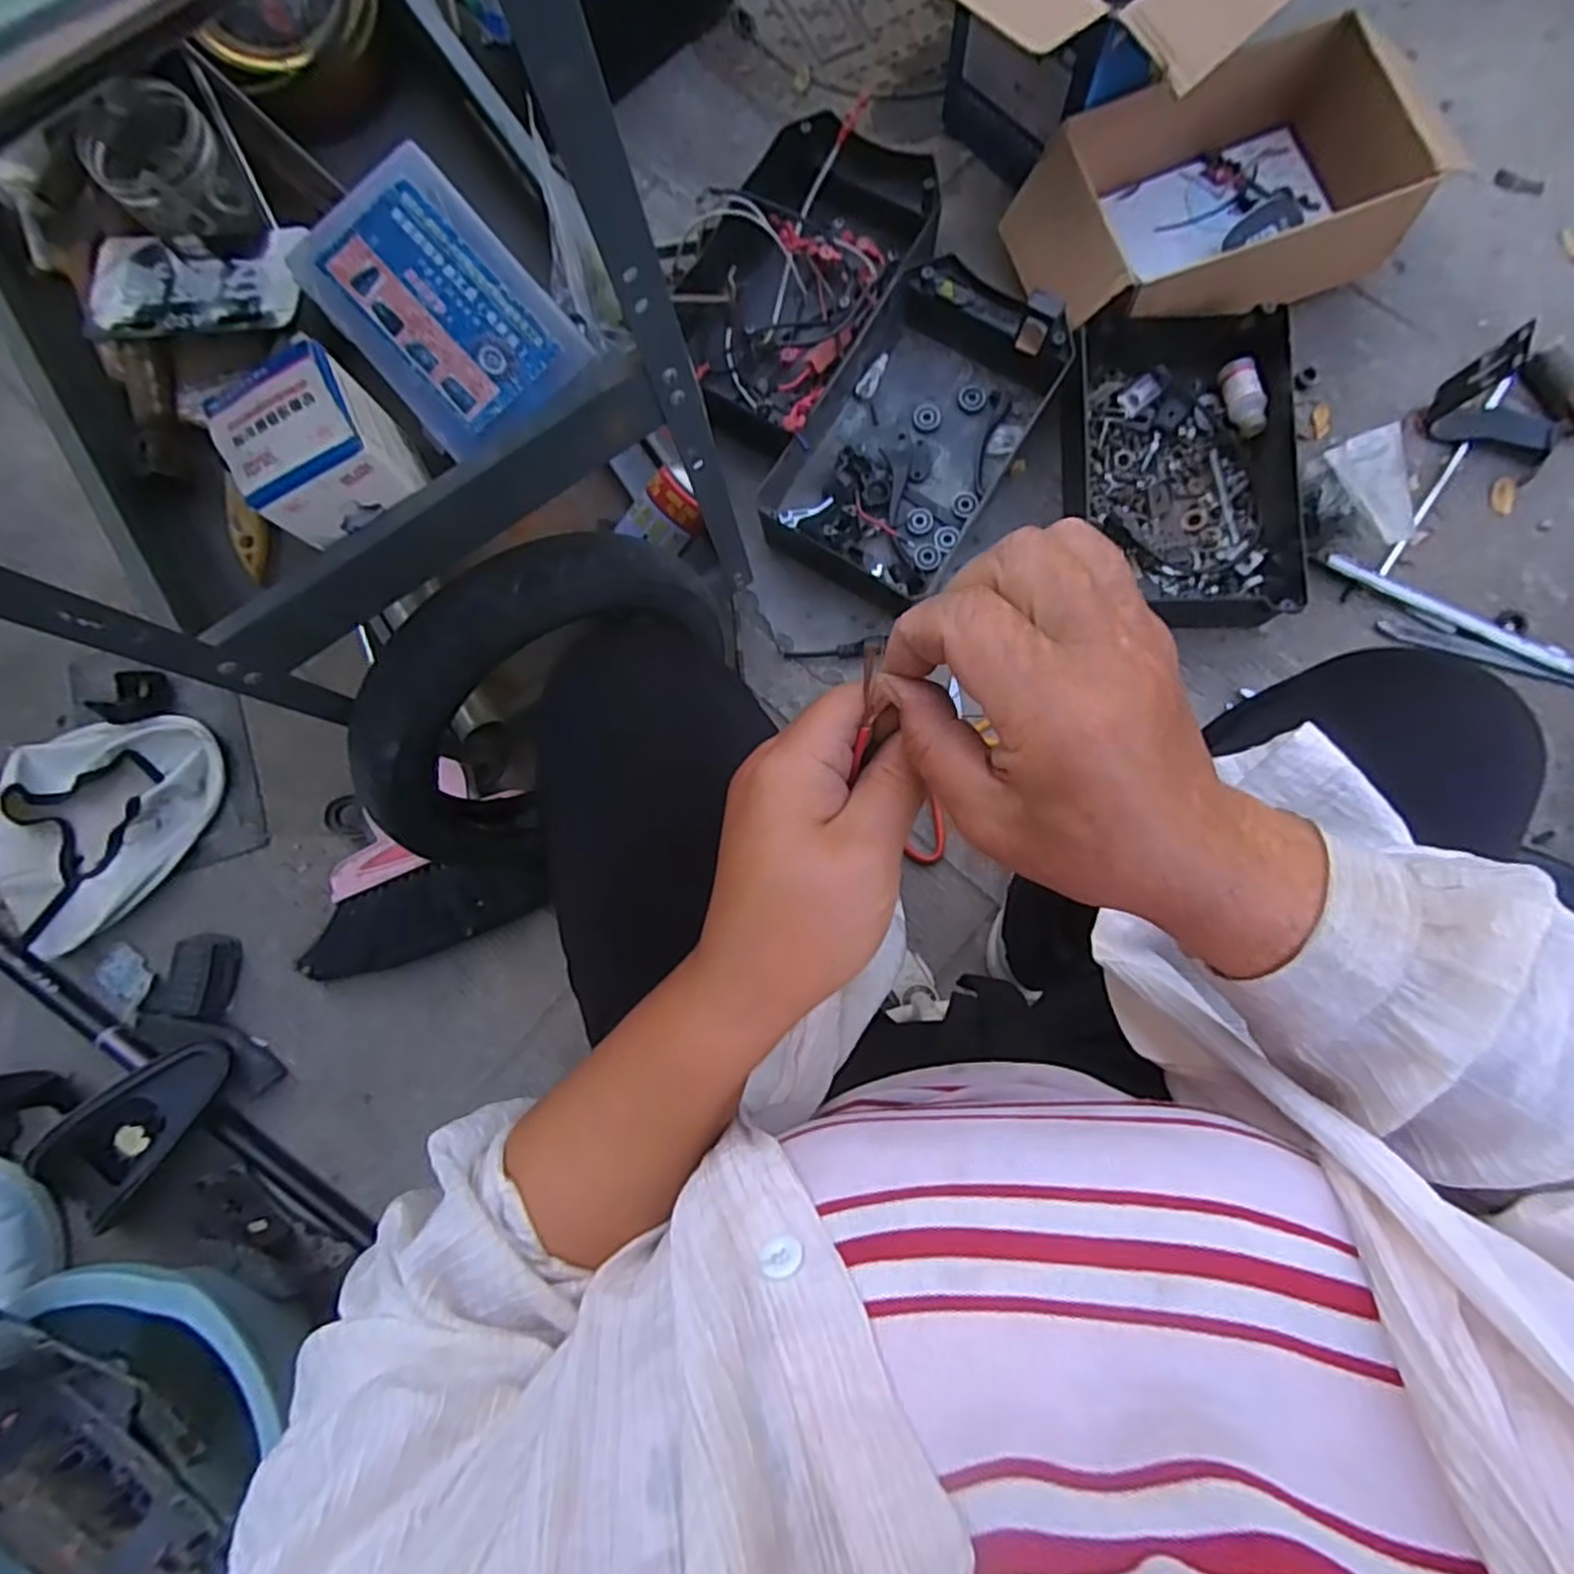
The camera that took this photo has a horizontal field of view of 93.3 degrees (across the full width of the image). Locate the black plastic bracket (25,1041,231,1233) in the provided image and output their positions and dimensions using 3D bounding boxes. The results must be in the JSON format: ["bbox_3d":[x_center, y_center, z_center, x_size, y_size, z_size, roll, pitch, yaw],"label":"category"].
[{"bbox_3d":[-0.672,0.352,0.768,0.106,0.048,0.203,41,86,9],"label":"black plastic bracket"}]

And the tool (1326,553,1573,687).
[{"bbox_3d":[0.747,-0.159,0.785,0.352,0.024,0.066,23,84,7],"label":"tool"}]

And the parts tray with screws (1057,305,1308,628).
[{"bbox_3d":[0.424,-0.341,0.810,0.230,0.071,0.328,0,81,4],"label":"parts tray with screws"}]

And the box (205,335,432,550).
[{"bbox_3d":[-0.267,-0.192,0.431,0.073,0.086,0.074,-30,81,-1],"label":"box"}]

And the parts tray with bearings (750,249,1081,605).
[{"bbox_3d":[0.145,-0.393,0.836,0.216,0.079,0.353,32,85,8],"label":"parts tray with bearings"}]

